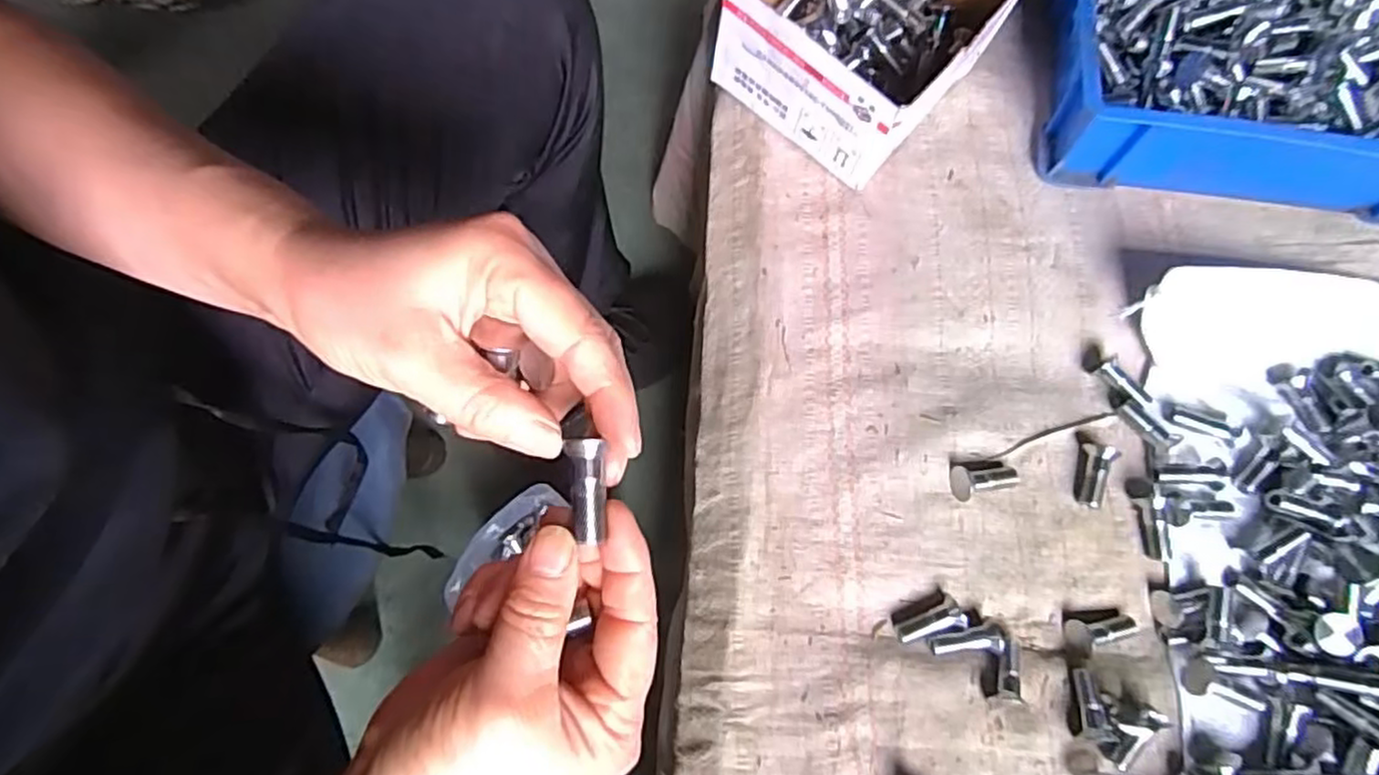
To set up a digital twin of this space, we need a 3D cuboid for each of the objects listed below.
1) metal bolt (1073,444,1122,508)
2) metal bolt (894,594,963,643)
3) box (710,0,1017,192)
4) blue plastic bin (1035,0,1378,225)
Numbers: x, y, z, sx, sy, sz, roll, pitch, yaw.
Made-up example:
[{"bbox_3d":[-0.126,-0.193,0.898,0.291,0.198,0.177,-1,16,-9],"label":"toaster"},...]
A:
[{"bbox_3d":[0.229,0.050,0.406,0.014,0.018,0.035,18,72,3],"label":"metal bolt"},{"bbox_3d":[0.127,0.124,0.382,0.035,0.011,0.011,-27,75,-10],"label":"metal bolt"},{"bbox_3d":[0.104,-0.229,0.457,0.141,0.090,0.148,40,74,9],"label":"box"},{"bbox_3d":[0.358,-0.200,0.445,0.249,0.099,0.166,12,72,0],"label":"blue plastic bin"}]

